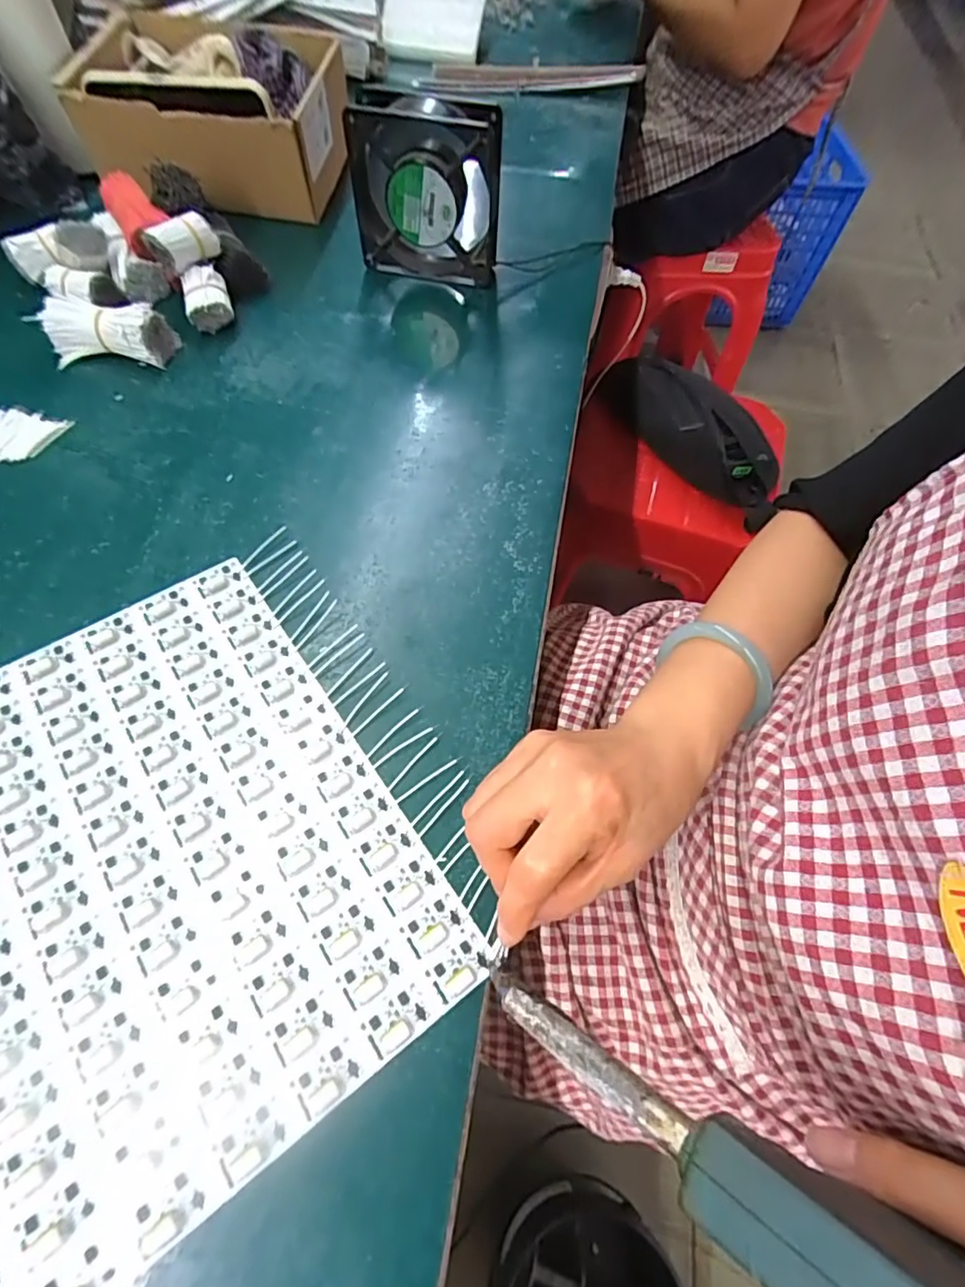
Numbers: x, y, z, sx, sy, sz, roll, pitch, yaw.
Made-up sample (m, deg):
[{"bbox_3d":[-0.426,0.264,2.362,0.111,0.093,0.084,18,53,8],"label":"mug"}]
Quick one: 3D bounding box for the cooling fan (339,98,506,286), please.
[{"bbox_3d":[-0.049,-0.384,0.490,0.125,0.121,0.045,6,61,1],"label":"cooling fan"}]

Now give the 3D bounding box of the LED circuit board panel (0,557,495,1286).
[{"bbox_3d":[-0.176,0.108,0.285,0.241,0.004,0.287,-32,67,-18],"label":"LED circuit board panel"}]

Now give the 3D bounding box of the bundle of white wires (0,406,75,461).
[{"bbox_3d":[-0.348,-0.155,0.424,0.056,0.004,0.052,20,62,8],"label":"bundle of white wires"}]

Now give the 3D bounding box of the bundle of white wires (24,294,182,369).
[{"bbox_3d":[-0.301,-0.247,0.452,0.094,0.035,0.043,9,61,2],"label":"bundle of white wires"}]

